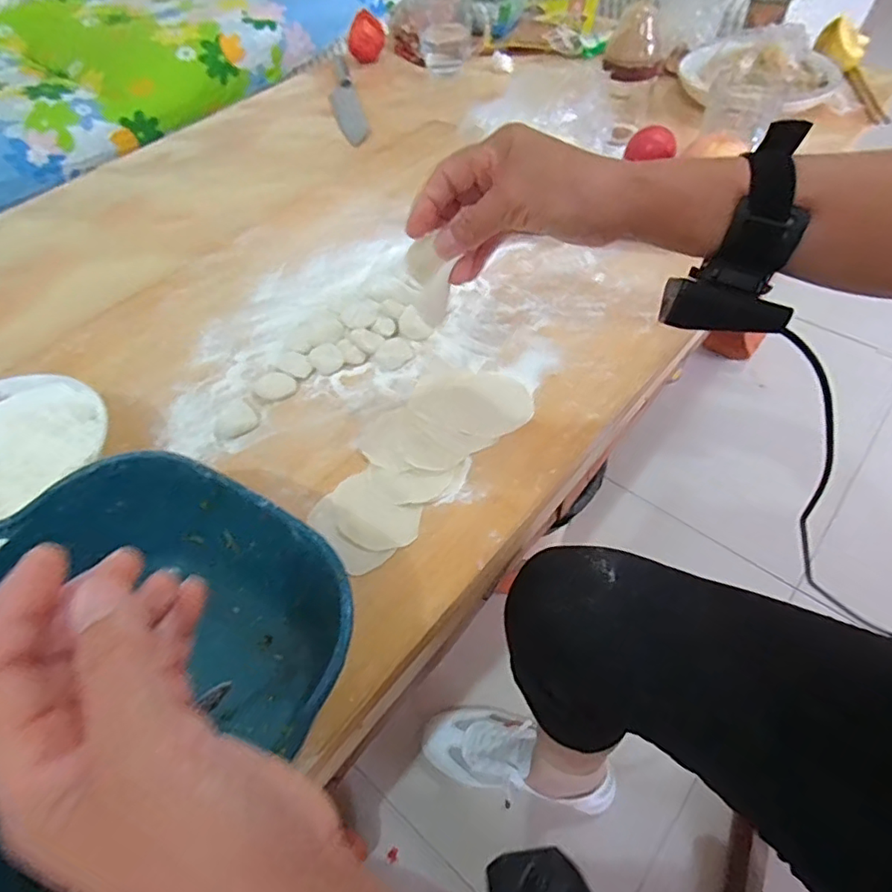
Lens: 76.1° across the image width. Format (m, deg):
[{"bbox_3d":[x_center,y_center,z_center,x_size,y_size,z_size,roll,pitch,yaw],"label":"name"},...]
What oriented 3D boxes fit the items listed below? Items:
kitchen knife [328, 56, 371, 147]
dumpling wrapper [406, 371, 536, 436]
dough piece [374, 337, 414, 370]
[{"bbox_3d":[-0.155,-0.525,0.861,0.040,0.019,0.261,-14,53,-7],"label":"kitchen knife"},{"bbox_3d":[0.021,-0.035,0.455,0.095,0.005,0.064,3,51,1],"label":"dumpling wrapper"},{"bbox_3d":[-0.045,-0.080,0.495,0.025,0.008,0.035,33,62,25],"label":"dough piece"}]

